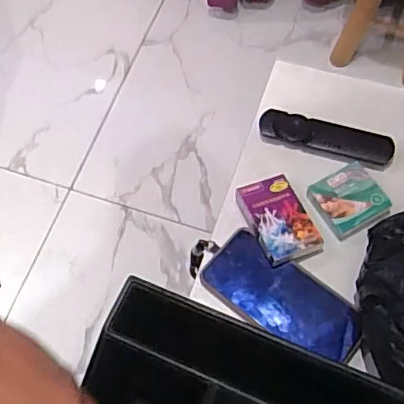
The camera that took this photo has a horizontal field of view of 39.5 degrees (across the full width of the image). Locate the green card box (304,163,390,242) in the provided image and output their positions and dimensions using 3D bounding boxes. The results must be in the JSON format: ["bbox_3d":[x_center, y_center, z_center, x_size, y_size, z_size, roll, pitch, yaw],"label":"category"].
[{"bbox_3d":[0.155,-0.002,0.592,0.066,0.014,0.068,-29,69,-9],"label":"green card box"}]

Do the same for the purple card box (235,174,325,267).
[{"bbox_3d":[0.080,0.017,0.582,0.057,0.020,0.094,-22,68,-6],"label":"purple card box"}]

